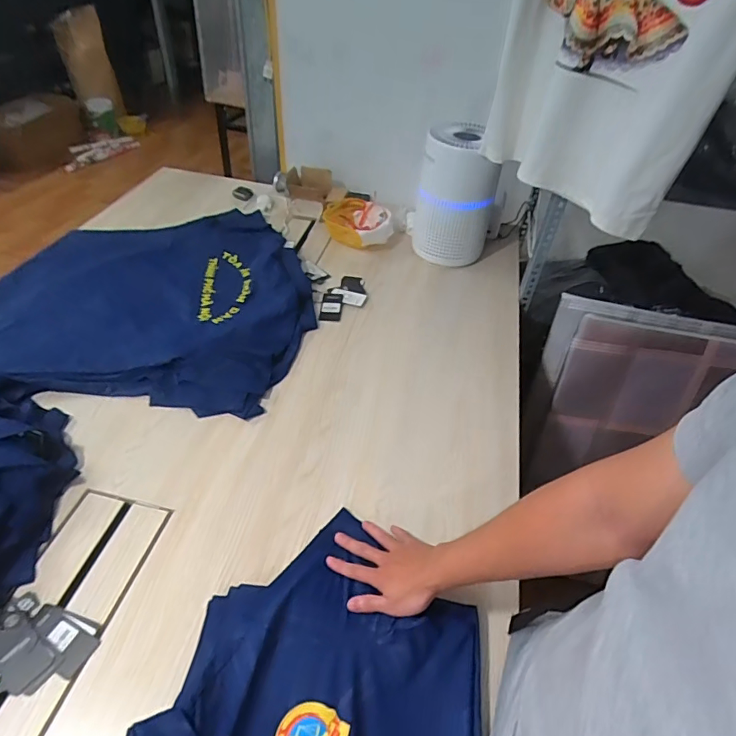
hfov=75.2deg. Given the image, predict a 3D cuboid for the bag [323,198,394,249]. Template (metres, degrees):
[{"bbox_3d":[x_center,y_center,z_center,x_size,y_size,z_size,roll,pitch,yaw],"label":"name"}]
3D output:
[{"bbox_3d":[-0.029,-0.400,1.331,0.199,0.067,0.168,10,44,5],"label":"bag"}]

